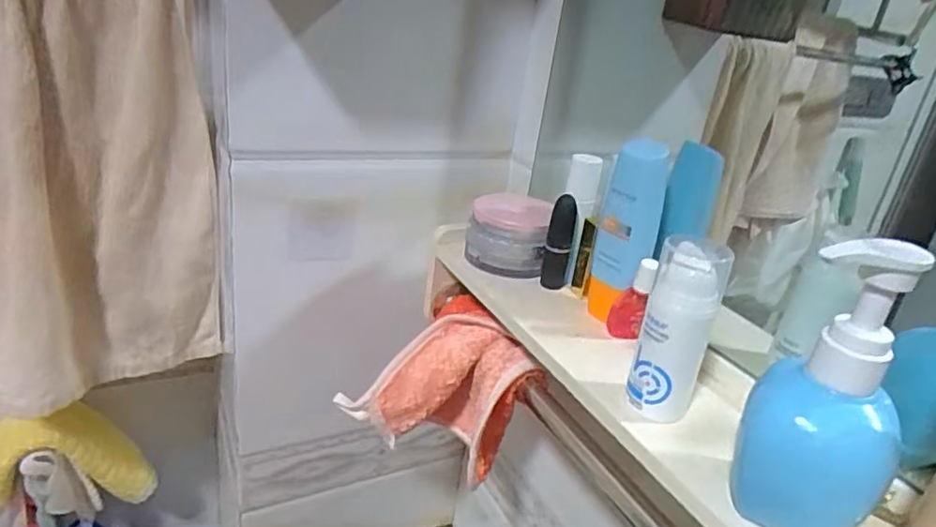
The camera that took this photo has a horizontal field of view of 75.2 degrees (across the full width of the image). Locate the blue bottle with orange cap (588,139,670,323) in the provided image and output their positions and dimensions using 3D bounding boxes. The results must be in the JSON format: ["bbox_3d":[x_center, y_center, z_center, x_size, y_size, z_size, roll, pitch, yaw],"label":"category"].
[{"bbox_3d":[0.109,-0.020,0.416,0.034,0.124,0.031,10,24,4],"label":"blue bottle with orange cap"}]

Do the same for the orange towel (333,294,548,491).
[{"bbox_3d":[-0.012,0.111,0.511,0.139,0.120,0.121,20,26,25],"label":"orange towel"}]

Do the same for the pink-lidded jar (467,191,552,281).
[{"bbox_3d":[0.035,-0.027,0.525,0.065,0.055,0.076,10,24,5],"label":"pink-lidded jar"}]

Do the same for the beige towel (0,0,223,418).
[{"bbox_3d":[-0.344,-0.059,0.511,0.240,0.383,0.065,-4,26,-25],"label":"beige towel"}]

